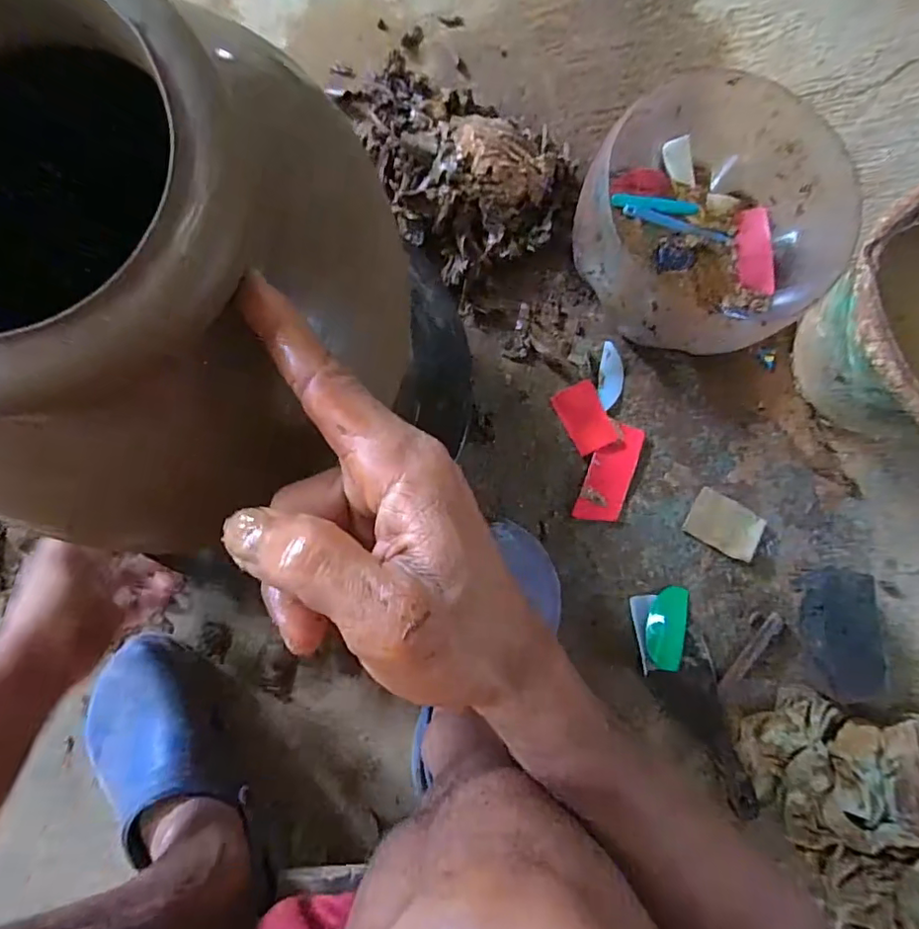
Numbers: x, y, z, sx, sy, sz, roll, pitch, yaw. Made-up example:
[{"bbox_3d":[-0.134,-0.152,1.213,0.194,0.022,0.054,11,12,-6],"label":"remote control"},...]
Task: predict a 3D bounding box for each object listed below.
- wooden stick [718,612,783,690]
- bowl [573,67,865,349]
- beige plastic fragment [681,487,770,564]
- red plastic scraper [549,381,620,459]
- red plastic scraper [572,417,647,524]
[{"bbox_3d":[0.308,0.197,0.587,0.013,0.010,0.100,42,83,-2],"label":"wooden stick"},{"bbox_3d":[0.242,-0.238,0.568,0.236,0.129,0.257,0,86,-6],"label":"bowl"},{"bbox_3d":[0.284,0.064,0.596,0.073,0.010,0.053,28,91,15],"label":"beige plastic fragment"},{"bbox_3d":[0.136,-0.050,0.602,0.048,0.008,0.071,-26,84,5],"label":"red plastic scraper"},{"bbox_3d":[0.162,0.010,0.596,0.048,0.011,0.108,20,84,-4],"label":"red plastic scraper"}]

